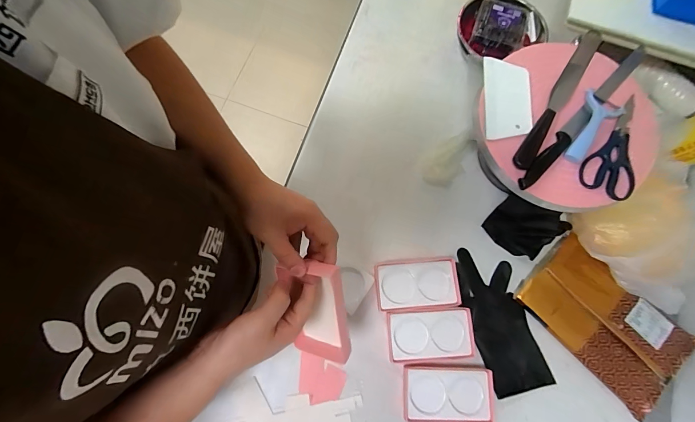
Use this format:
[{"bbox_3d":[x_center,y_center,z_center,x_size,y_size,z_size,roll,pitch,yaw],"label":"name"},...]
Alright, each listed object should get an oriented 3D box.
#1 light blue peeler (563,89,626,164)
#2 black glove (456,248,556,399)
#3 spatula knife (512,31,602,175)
[{"bbox_3d":[0.381,-0.135,0.525,0.059,0.015,0.126,40,79,9],"label":"light blue peeler"},{"bbox_3d":[0.273,0.193,0.597,0.112,0.016,0.250,-14,76,-4],"label":"black glove"},{"bbox_3d":[0.346,-0.186,0.540,0.031,0.011,0.288,33,78,8],"label":"spatula knife"}]

